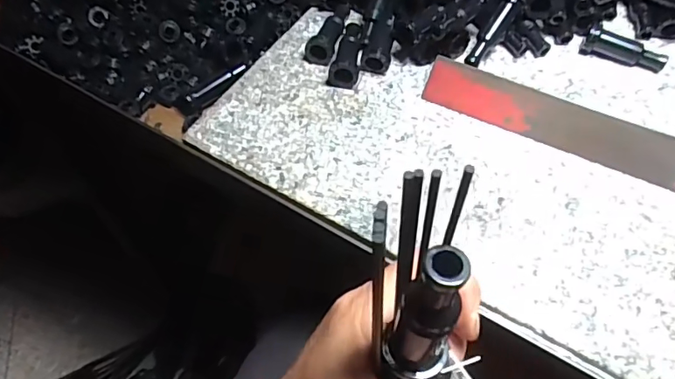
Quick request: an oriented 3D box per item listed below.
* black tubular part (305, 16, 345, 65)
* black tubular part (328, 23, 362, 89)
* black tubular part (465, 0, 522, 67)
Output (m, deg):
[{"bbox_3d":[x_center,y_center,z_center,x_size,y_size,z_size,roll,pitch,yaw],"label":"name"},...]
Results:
[{"bbox_3d":[-0.009,-0.130,0.446,0.024,0.018,0.052,15,59,11],"label":"black tubular part"},{"bbox_3d":[0.009,-0.117,0.436,0.023,0.023,0.076,6,58,6],"label":"black tubular part"},{"bbox_3d":[0.128,-0.131,0.433,0.017,0.015,0.066,35,90,22],"label":"black tubular part"}]

